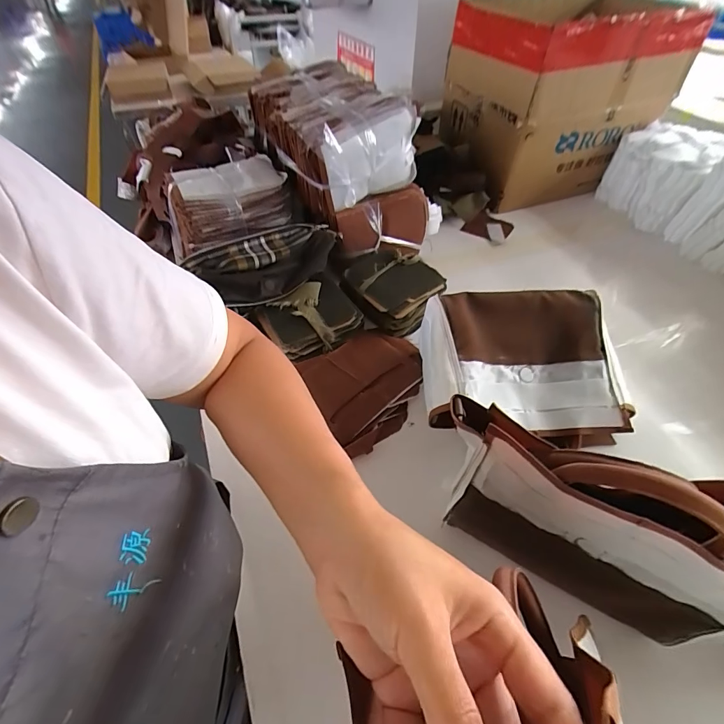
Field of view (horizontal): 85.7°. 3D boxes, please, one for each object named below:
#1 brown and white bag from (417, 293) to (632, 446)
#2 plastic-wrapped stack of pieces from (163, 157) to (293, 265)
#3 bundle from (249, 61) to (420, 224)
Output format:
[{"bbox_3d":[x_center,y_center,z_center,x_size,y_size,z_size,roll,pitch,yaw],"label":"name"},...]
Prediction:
[{"bbox_3d":[0.215,0.011,0.537,0.252,0.124,0.191,2,49,-1],"label":"brown and white bag"},{"bbox_3d":[-0.243,-0.292,0.708,0.215,0.085,0.155,-19,52,-18],"label":"plastic-wrapped stack of pieces"},{"bbox_3d":[-0.062,-0.427,0.742,0.216,0.157,0.299,-21,53,-20],"label":"bundle"}]

